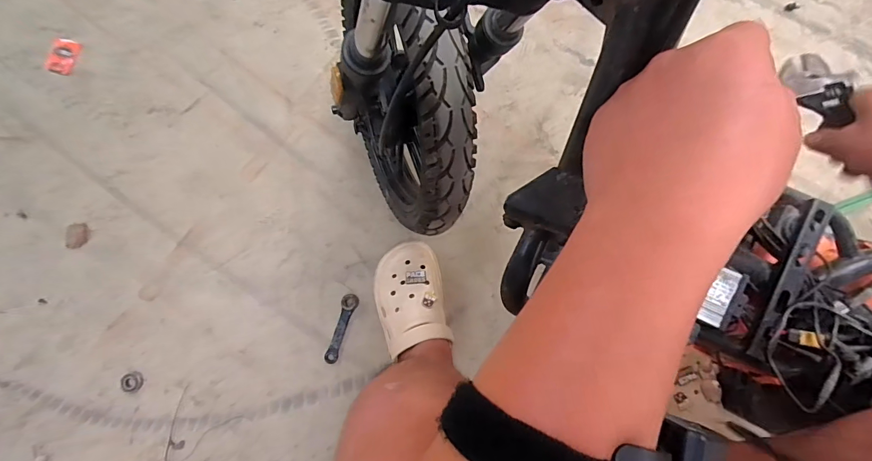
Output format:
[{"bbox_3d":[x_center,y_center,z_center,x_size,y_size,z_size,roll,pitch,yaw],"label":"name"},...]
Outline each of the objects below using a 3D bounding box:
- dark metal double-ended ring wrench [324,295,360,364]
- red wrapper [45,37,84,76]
[{"bbox_3d":[-0.170,0.178,0.725,0.028,0.016,0.127,17,85,2],"label":"dark metal double-ended ring wrench"},{"bbox_3d":[-0.742,-0.346,0.800,0.053,0.005,0.073,19,85,-3],"label":"red wrapper"}]

